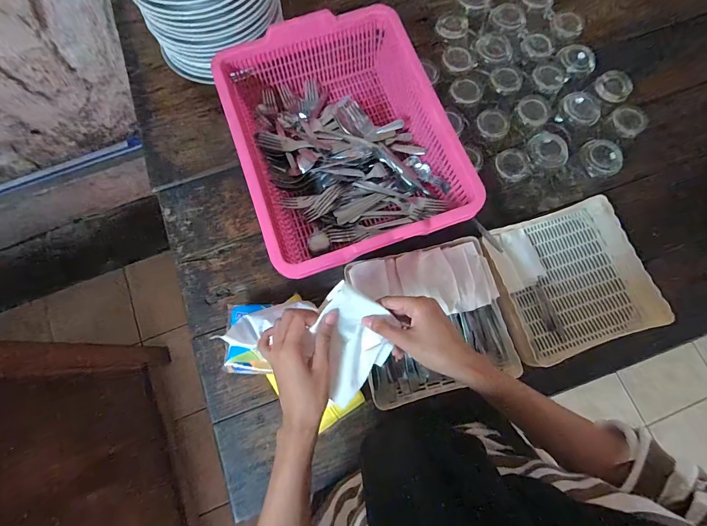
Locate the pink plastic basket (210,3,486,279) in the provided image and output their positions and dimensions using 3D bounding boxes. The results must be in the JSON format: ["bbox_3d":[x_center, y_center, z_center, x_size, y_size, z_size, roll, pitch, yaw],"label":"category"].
[{"bbox_3d":[-0.017,-0.188,0.585,0.313,0.132,0.396,-20,76,-5],"label":"pink plastic basket"}]

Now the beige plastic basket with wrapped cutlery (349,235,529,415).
[{"bbox_3d":[0.115,0.084,0.518,0.210,0.058,0.214,-12,75,-3],"label":"beige plastic basket with wrapped cutlery"}]

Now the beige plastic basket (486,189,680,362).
[{"bbox_3d":[0.330,0.024,0.548,0.225,0.054,0.217,-18,76,-4],"label":"beige plastic basket"}]

